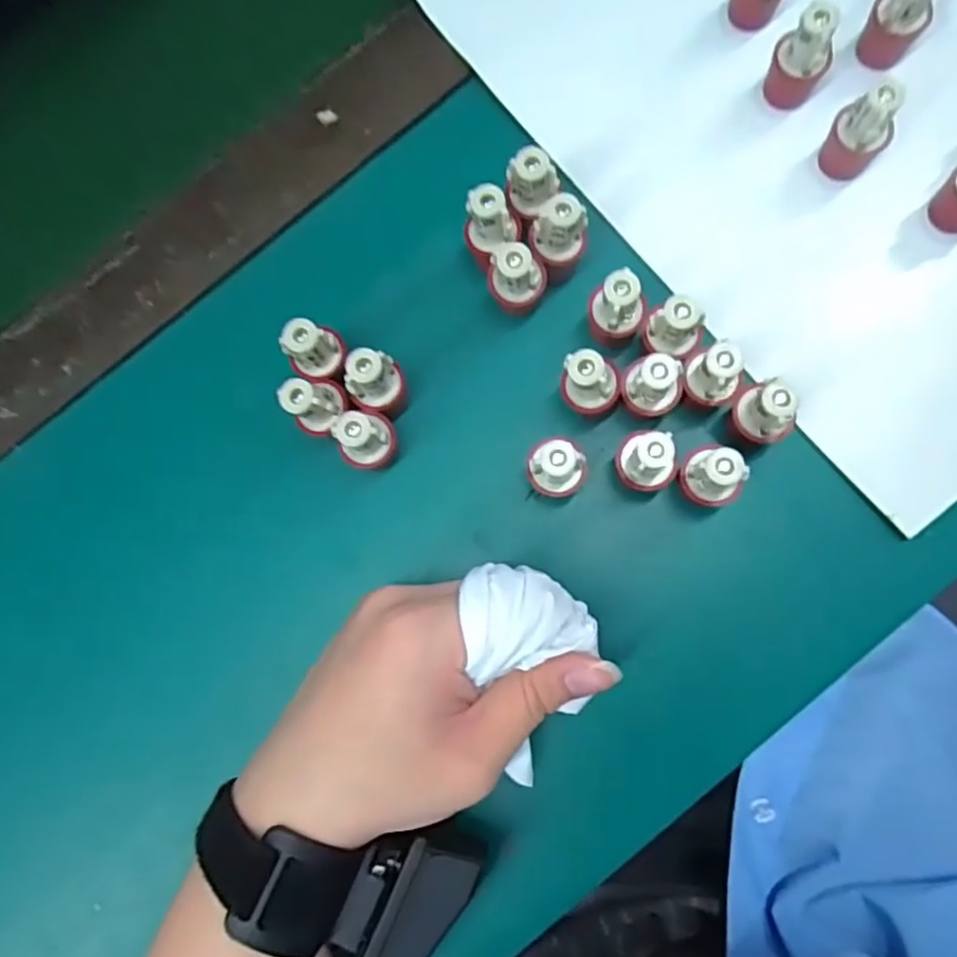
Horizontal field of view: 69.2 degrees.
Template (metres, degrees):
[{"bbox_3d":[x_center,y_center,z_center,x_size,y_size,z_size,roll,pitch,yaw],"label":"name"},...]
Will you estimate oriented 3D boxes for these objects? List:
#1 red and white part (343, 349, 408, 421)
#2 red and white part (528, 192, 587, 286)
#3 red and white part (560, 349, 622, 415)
[{"bbox_3d":[-0.041,-0.038,0.289,0.020,0.044,0.021,13,84,7],"label":"red and white part"},{"bbox_3d":[0.034,-0.099,0.291,0.022,0.041,0.018,-40,81,-1],"label":"red and white part"},{"bbox_3d":[0.045,-0.036,0.280,0.024,0.043,0.020,-1,83,5],"label":"red and white part"}]

